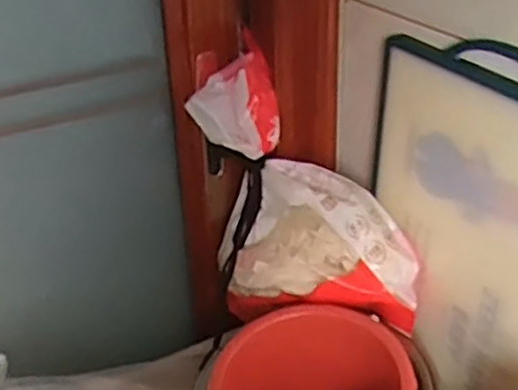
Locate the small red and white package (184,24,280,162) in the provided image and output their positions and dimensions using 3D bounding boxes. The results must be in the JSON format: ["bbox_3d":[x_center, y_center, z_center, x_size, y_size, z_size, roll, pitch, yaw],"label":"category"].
[{"bbox_3d":[-0.027,-0.101,0.803,0.091,0.103,0.071,-22,35,-31],"label":"small red and white package"}]

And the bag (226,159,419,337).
[{"bbox_3d":[0.069,0.059,0.787,0.205,0.133,0.103,11,32,22],"label":"bag"}]

